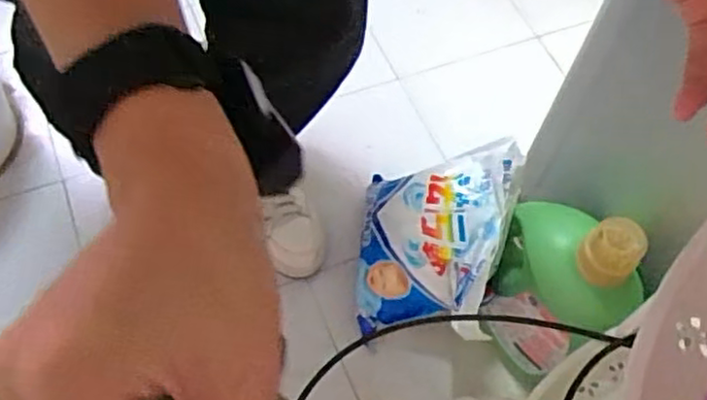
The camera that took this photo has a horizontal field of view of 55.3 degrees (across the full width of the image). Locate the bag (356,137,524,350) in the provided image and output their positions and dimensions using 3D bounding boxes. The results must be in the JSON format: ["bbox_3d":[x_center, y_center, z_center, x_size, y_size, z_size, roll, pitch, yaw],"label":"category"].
[{"bbox_3d":[0.106,0.052,0.899,0.238,0.075,0.275,-6,58,33],"label":"bag"}]

